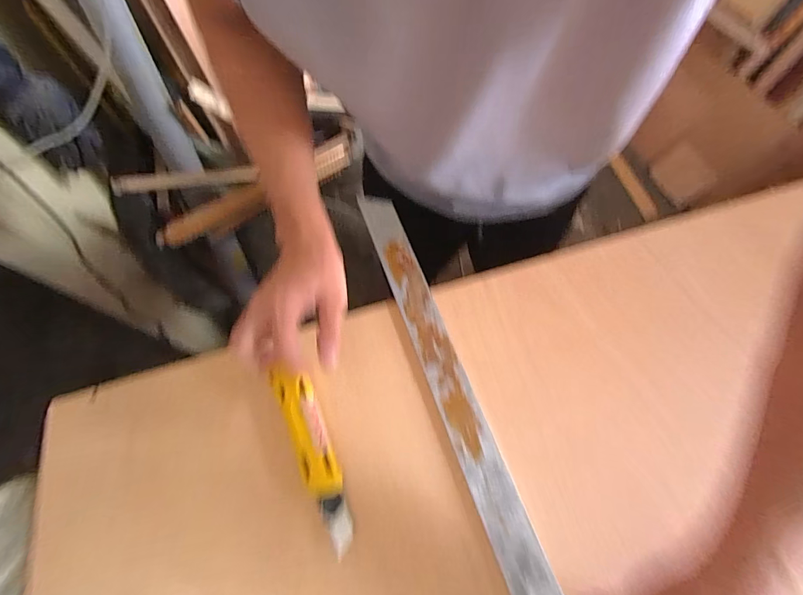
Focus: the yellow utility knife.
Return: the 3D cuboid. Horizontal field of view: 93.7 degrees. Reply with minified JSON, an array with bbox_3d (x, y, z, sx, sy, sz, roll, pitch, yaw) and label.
[{"bbox_3d":[-0.078,0.139,0.335,0.033,0.013,0.157,-24,70,-8],"label":"yellow utility knife"}]

